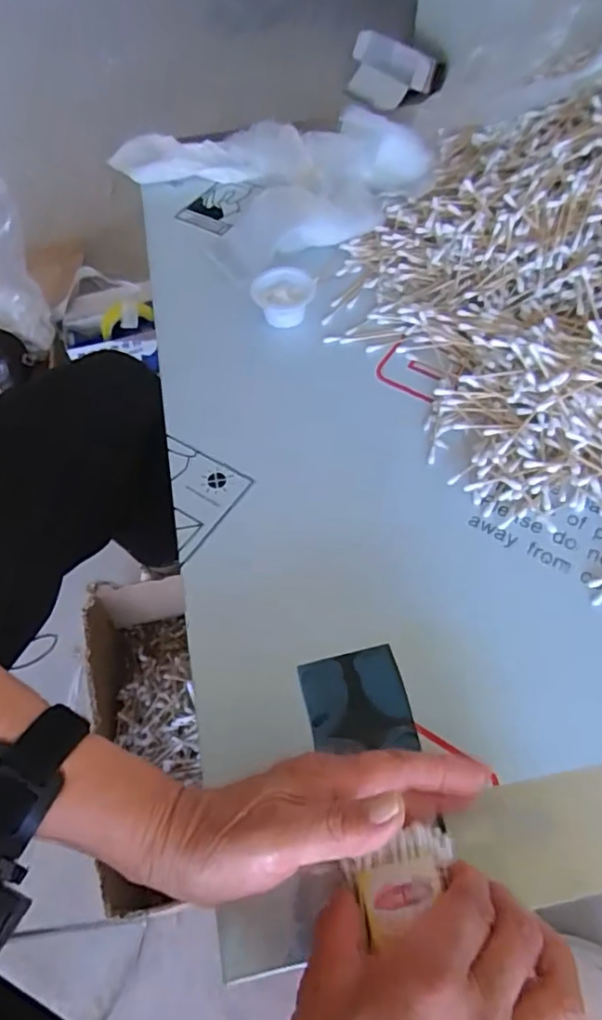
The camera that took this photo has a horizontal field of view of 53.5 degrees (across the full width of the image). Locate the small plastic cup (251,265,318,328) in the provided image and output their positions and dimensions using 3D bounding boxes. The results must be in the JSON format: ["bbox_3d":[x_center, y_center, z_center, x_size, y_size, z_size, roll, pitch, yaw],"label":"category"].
[{"bbox_3d":[-0.015,-0.185,0.523,0.053,0.029,0.053,-1,58,1],"label":"small plastic cup"}]

